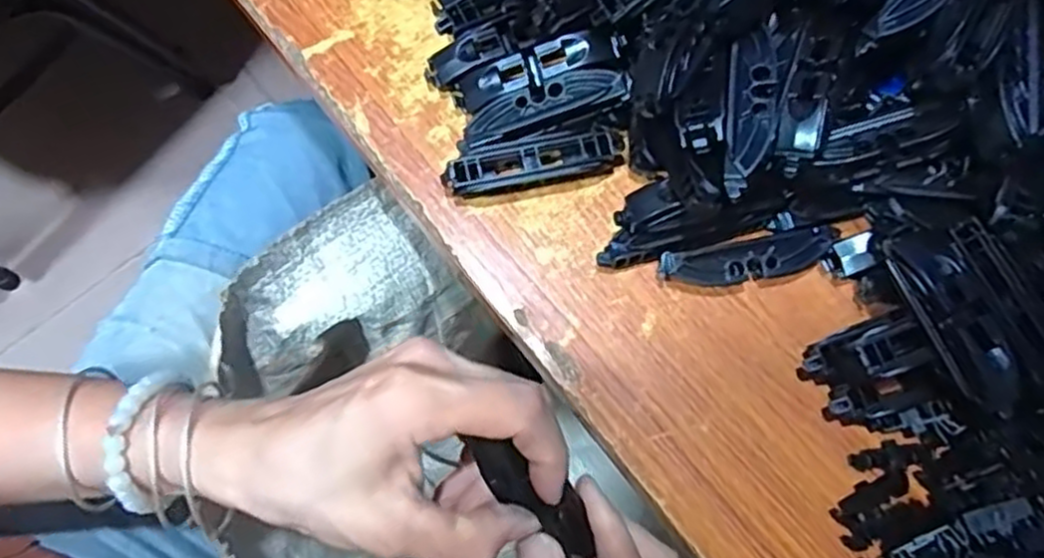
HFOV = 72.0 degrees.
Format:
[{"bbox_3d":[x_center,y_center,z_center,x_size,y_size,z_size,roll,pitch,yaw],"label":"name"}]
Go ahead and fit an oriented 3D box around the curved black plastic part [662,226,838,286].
[{"bbox_3d":[0.102,-0.007,0.325,0.078,0.018,0.018,-9,78,-3],"label":"curved black plastic part"}]

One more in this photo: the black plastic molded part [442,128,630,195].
[{"bbox_3d":[0.008,-0.053,0.333,0.087,0.018,0.017,-13,78,-4],"label":"black plastic molded part"}]

